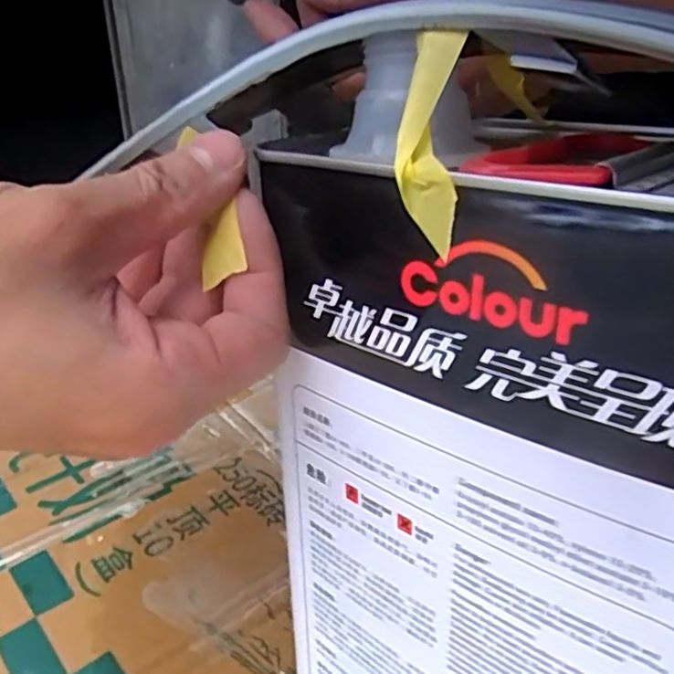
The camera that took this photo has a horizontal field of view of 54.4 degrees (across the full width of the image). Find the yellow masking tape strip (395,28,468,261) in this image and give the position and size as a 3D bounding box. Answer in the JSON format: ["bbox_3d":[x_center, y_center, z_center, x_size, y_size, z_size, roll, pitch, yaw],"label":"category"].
[{"bbox_3d":[0.021,-0.047,0.151,0.014,0.055,0.006,4,-15,11],"label":"yellow masking tape strip"}]

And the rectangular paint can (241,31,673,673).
[{"bbox_3d":[0.060,0.068,0.210,0.162,0.255,0.084,20,33,39],"label":"rectangular paint can"}]

